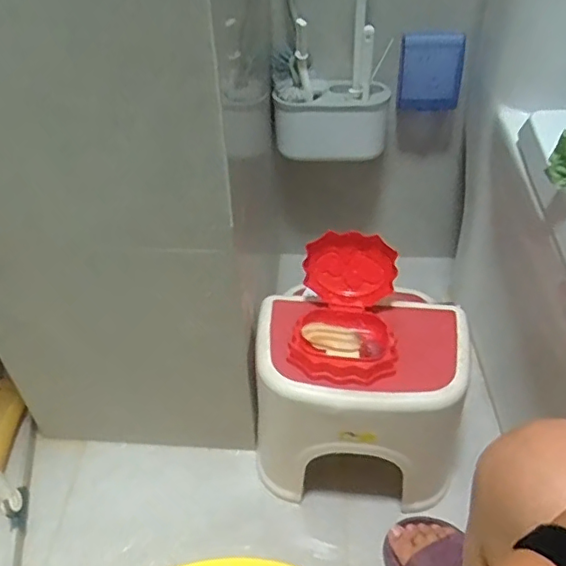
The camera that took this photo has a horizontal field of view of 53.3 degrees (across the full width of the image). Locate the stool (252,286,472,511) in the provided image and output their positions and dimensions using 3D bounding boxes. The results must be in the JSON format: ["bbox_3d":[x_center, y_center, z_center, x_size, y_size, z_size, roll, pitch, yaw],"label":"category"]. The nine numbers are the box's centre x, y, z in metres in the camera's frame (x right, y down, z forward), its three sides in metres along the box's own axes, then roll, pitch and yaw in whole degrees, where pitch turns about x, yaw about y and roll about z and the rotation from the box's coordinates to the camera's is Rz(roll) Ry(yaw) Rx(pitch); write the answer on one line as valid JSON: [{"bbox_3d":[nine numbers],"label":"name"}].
[{"bbox_3d":[0.096,0.159,0.783,0.264,0.228,0.183,4,43,6],"label":"stool"}]

